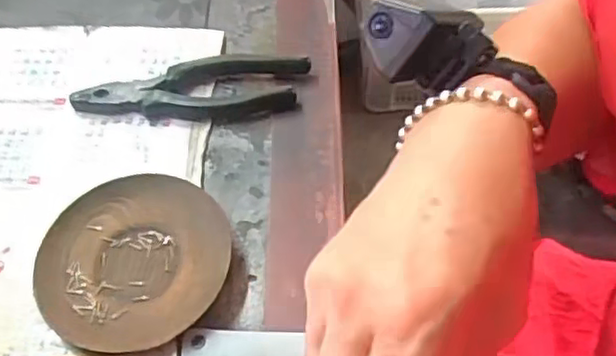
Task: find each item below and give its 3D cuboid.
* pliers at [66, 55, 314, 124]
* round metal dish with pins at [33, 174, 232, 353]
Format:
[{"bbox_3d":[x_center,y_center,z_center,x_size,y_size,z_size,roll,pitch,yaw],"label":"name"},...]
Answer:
[{"bbox_3d":[-0.084,-0.063,0.479,0.169,0.017,0.051,-7,55,-4],"label":"pliers"},{"bbox_3d":[-0.107,0.049,0.399,0.110,0.017,0.114,0,55,1],"label":"round metal dish with pins"}]

